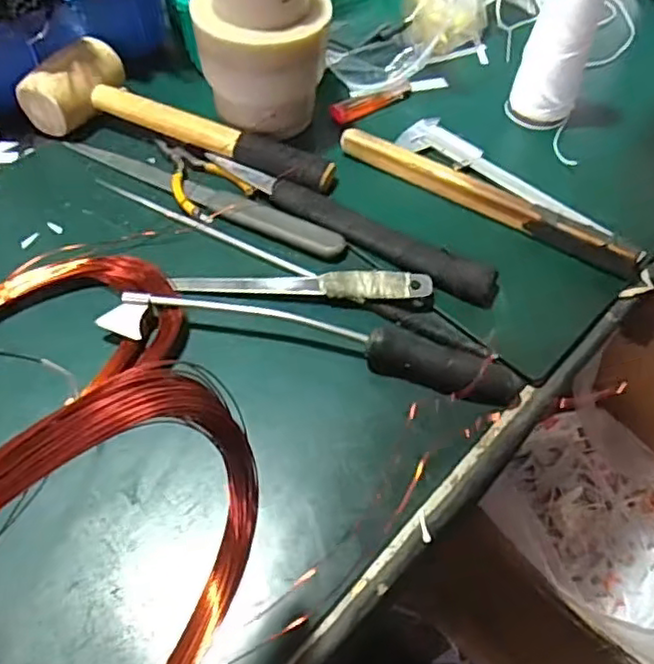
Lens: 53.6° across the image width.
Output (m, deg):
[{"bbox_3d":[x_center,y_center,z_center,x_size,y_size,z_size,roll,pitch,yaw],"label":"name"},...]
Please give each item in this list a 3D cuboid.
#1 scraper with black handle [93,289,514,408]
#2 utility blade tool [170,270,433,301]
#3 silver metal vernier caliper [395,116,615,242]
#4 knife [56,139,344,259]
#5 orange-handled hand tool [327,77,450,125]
[{"bbox_3d":[-0.009,0.002,0.447,0.287,0.028,0.050,10,55,6],"label":"scraper with black handle"},{"bbox_3d":[-0.017,-0.034,0.474,0.183,0.015,0.022,2,54,0],"label":"utility blade tool"},{"bbox_3d":[0.148,-0.133,0.541,0.048,0.016,0.203,-37,63,-24],"label":"silver metal vernier caliper"},{"bbox_3d":[-0.112,-0.117,0.538,0.276,0.008,0.031,25,58,16],"label":"knife"},{"bbox_3d":[0.062,-0.228,0.625,0.126,0.012,0.020,-28,60,-19],"label":"orange-handled hand tool"}]

